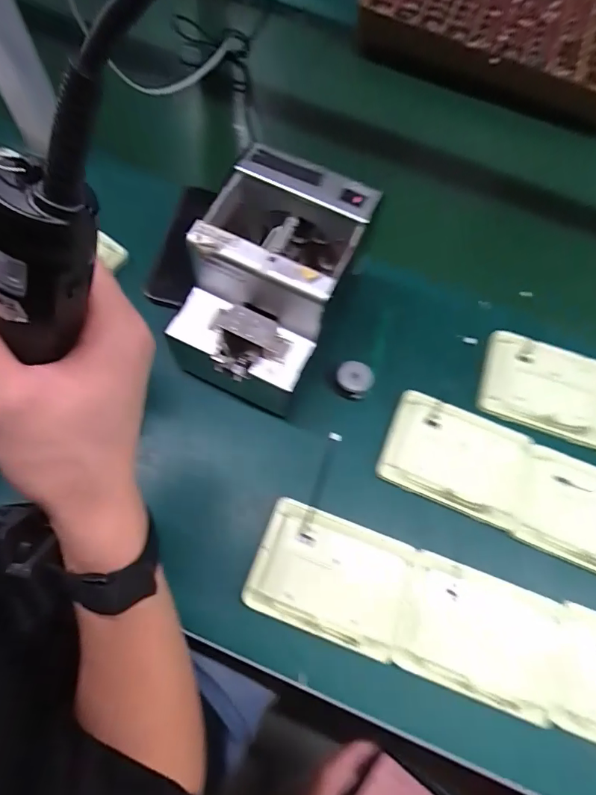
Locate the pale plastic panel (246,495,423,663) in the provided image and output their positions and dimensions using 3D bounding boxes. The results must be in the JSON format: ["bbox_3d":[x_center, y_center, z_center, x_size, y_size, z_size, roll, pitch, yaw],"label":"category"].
[{"bbox_3d":[0.029,0.157,0.408,0.133,0.007,0.099,19,67,4],"label":"pale plastic panel"}]

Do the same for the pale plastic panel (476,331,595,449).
[{"bbox_3d":[0.265,-0.012,0.487,0.138,0.017,0.095,19,67,4],"label":"pale plastic panel"}]

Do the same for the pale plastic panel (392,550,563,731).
[{"bbox_3d":[0.159,0.205,0.401,0.138,0.008,0.098,20,67,5],"label":"pale plastic panel"}]

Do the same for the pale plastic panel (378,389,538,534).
[{"bbox_3d":[0.160,0.061,0.456,0.143,0.012,0.098,22,72,5],"label":"pale plastic panel"}]

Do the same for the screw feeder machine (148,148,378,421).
[{"bbox_3d":[-0.028,-0.100,0.433,0.129,0.153,0.167,25,67,7],"label":"screw feeder machine"}]

